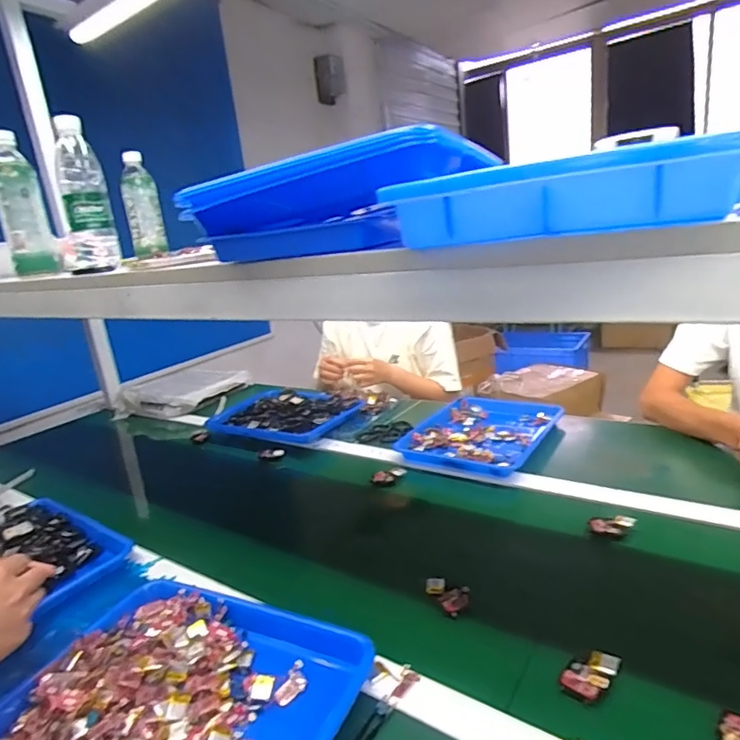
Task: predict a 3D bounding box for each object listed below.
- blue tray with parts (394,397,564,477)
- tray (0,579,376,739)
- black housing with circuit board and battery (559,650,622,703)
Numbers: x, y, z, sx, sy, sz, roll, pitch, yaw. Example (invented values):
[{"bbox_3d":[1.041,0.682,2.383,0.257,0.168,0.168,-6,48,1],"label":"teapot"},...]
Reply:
[{"bbox_3d":[0.238,0.120,1.047,0.247,0.035,0.345,4,20,35],"label":"blue tray with parts"},{"bbox_3d":[-0.187,0.327,0.501,0.335,0.056,0.263,1,18,26],"label":"tray"},{"bbox_3d":[0.210,0.290,0.488,0.043,0.013,0.056,8,22,41],"label":"black housing with circuit board and battery"}]

